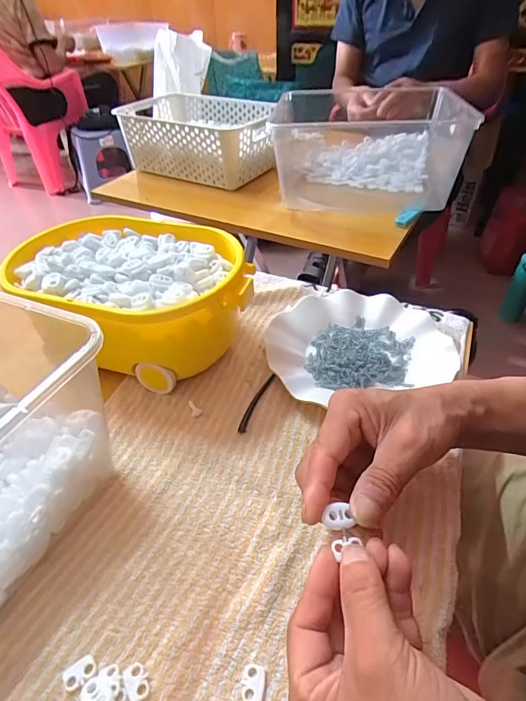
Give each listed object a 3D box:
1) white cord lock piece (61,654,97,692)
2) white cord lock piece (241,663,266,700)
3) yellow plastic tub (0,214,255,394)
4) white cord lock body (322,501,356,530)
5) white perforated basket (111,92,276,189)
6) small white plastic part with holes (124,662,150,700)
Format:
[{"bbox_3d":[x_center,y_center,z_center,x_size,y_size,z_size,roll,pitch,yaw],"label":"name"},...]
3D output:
[{"bbox_3d":[-0.109,0.191,0.248,0.018,0.004,0.013,-25,47,-24],"label":"white cord lock piece"},{"bbox_3d":[-0.006,0.193,0.244,0.014,0.004,0.019,6,42,9],"label":"white cord lock piece"},{"bbox_3d":[-0.130,-0.051,0.442,0.246,0.104,0.169,11,43,14],"label":"yellow plastic tub"},{"bbox_3d":[0.044,0.100,0.252,0.018,0.004,0.015,-10,42,-9],"label":"white cord lock body"},{"bbox_3d":[-0.124,-0.433,0.864,0.298,0.114,0.204,24,48,26],"label":"white perforated basket"},{"bbox_3d":[-0.074,0.193,0.246,0.012,0.004,0.020,-23,46,-22],"label":"small white plastic part with holes"}]

